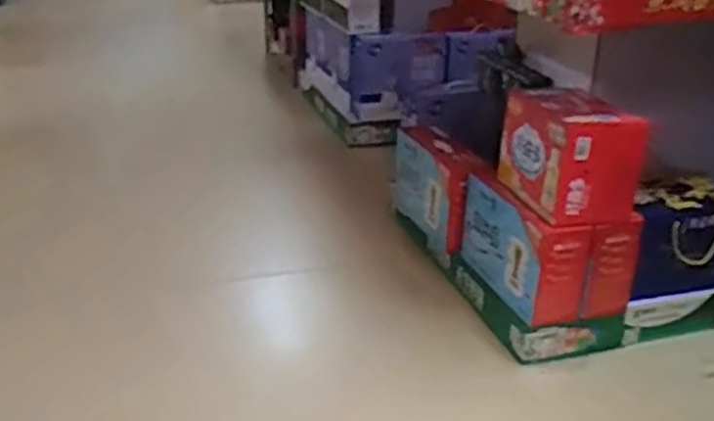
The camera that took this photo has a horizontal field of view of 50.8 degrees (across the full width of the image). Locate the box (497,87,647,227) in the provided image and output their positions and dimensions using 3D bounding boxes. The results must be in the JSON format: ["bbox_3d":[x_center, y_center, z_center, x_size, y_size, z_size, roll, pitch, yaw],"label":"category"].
[{"bbox_3d":[0.427,-0.108,1.512,0.195,0.231,0.255,-4,26,-11],"label":"box"}]

